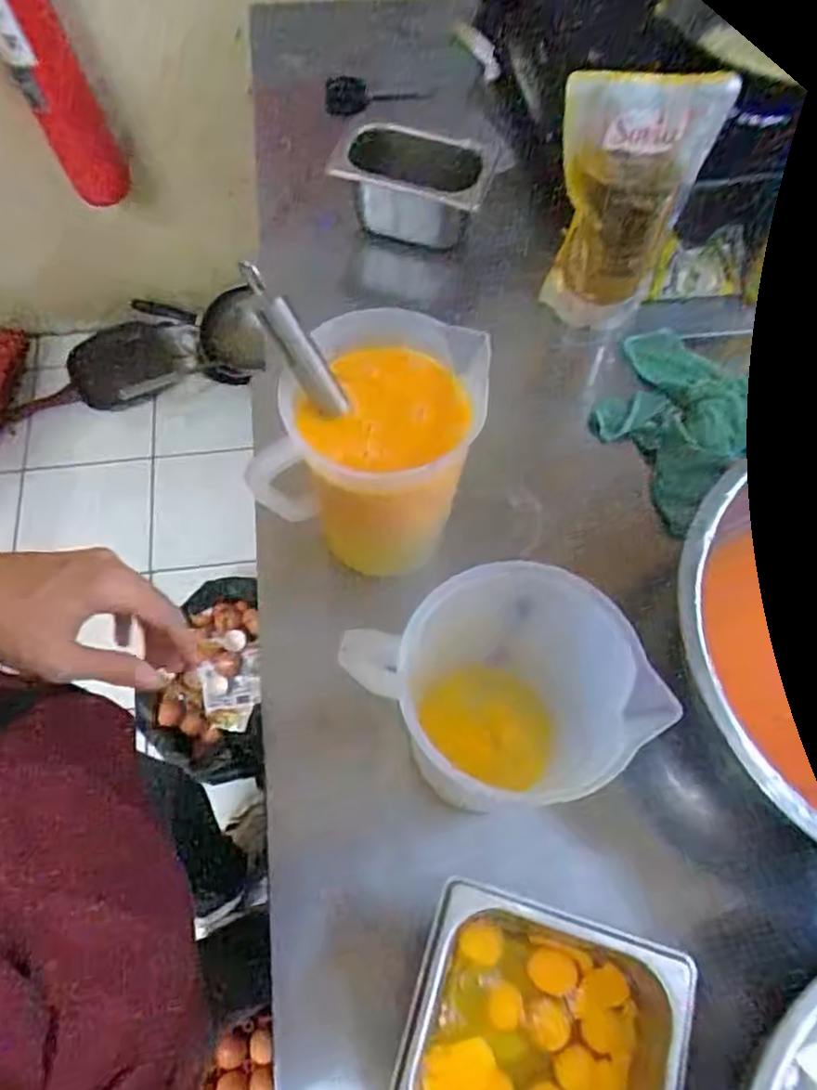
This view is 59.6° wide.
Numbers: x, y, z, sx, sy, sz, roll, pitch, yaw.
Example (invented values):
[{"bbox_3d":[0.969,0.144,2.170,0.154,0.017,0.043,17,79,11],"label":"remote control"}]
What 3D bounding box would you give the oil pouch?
[{"bbox_3d":[0.203,-0.327,0.694,0.131,0.239,0.042,9,64,3],"label":"oil pouch"}]

